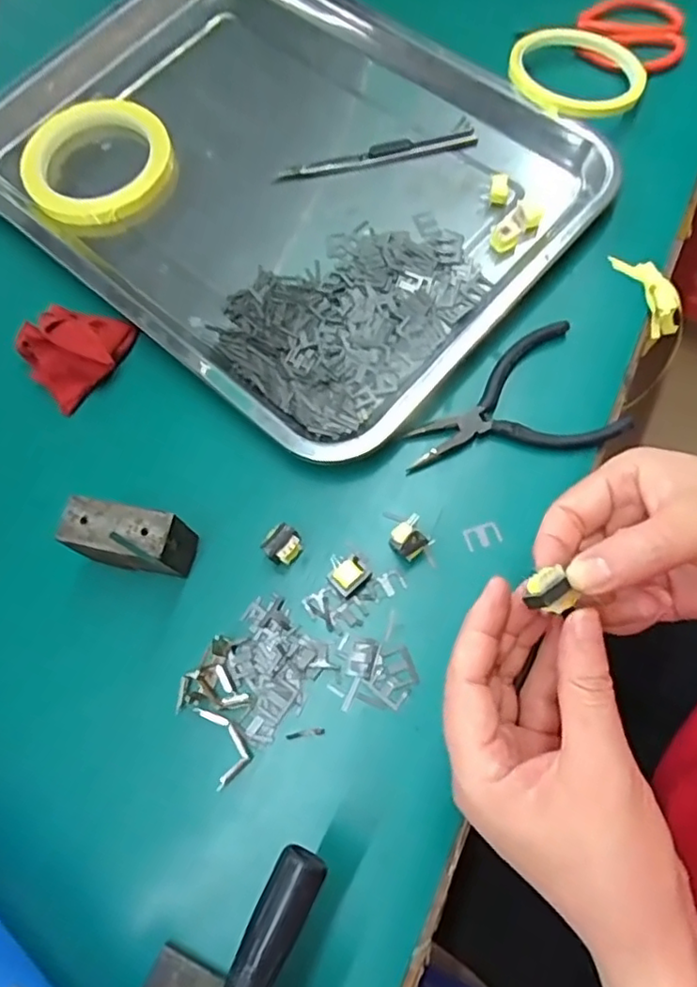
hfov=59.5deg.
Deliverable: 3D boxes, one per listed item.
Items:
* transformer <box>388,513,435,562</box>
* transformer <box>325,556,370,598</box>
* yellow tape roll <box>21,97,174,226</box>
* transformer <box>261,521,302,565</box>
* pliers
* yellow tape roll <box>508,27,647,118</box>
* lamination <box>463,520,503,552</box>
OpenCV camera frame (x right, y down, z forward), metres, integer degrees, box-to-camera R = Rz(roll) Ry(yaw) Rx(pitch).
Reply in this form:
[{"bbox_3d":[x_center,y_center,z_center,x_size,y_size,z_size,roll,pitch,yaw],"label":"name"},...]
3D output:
[{"bbox_3d":[0.033,0.025,0.321,0.018,0.019,0.018,-32,71,-9],"label":"transformer"},{"bbox_3d":[0.001,0.045,0.319,0.019,0.015,0.014,-39,72,-11],"label":"transformer"},{"bbox_3d":[-0.175,-0.232,0.425,0.099,0.017,0.096,-1,69,2],"label":"yellow tape roll"},{"bbox_3d":[-0.036,0.028,0.328,0.019,0.013,0.018,-43,73,-13],"label":"transformer"},{"bbox_3d":[0.088,-0.045,0.345,0.118,0.008,0.075,-22,70,-6],"label":"pliers"},{"bbox_3d":[0.157,-0.289,0.417,0.091,0.010,0.090,-2,65,-4],"label":"yellow tape roll"},{"bbox_3d":[0.072,0.023,0.328,0.019,0.004,0.013,-19,70,0],"label":"lamination"}]

